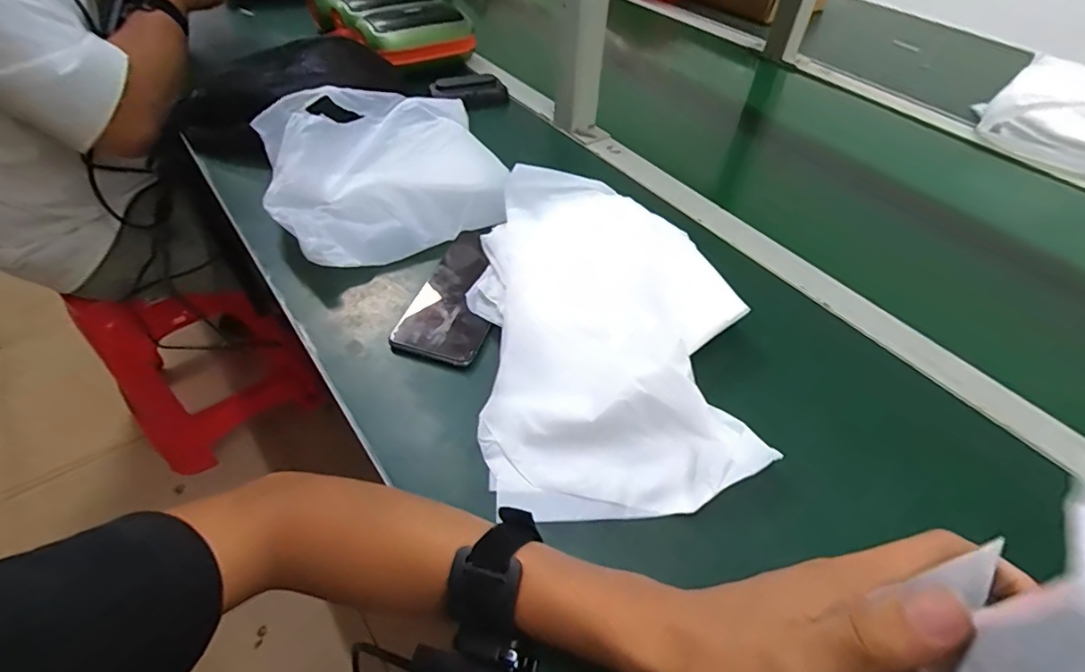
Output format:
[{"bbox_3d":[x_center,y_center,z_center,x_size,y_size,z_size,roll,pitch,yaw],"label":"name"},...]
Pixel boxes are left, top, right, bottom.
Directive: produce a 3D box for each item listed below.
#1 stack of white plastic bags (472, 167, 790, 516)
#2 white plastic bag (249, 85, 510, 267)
[{"bbox_3d":[0.052,-0.018,0.414,0.210,0.063,0.308,-6,50,-6],"label":"stack of white plastic bags"},{"bbox_3d":[-0.168,-0.179,0.542,0.226,0.063,0.244,-16,51,-16],"label":"white plastic bag"}]

